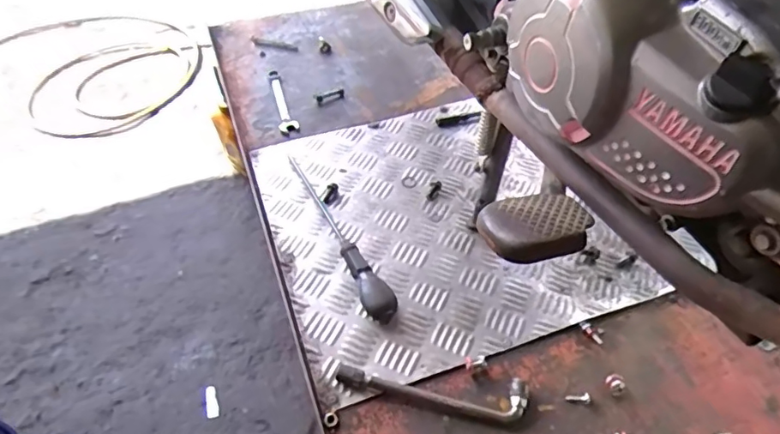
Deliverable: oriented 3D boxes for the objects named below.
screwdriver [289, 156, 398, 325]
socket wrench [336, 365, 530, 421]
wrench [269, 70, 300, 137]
[{"bbox_3d":[-0.061,0.012,0.626,0.033,0.028,0.276,-19,51,-16],"label":"screwdriver"},{"bbox_3d":[0.040,0.162,0.498,0.180,0.017,0.035,9,49,8],"label":"socket wrench"},{"bbox_3d":[-0.173,-0.187,0.817,0.028,0.011,0.183,-14,50,-12],"label":"wrench"}]

